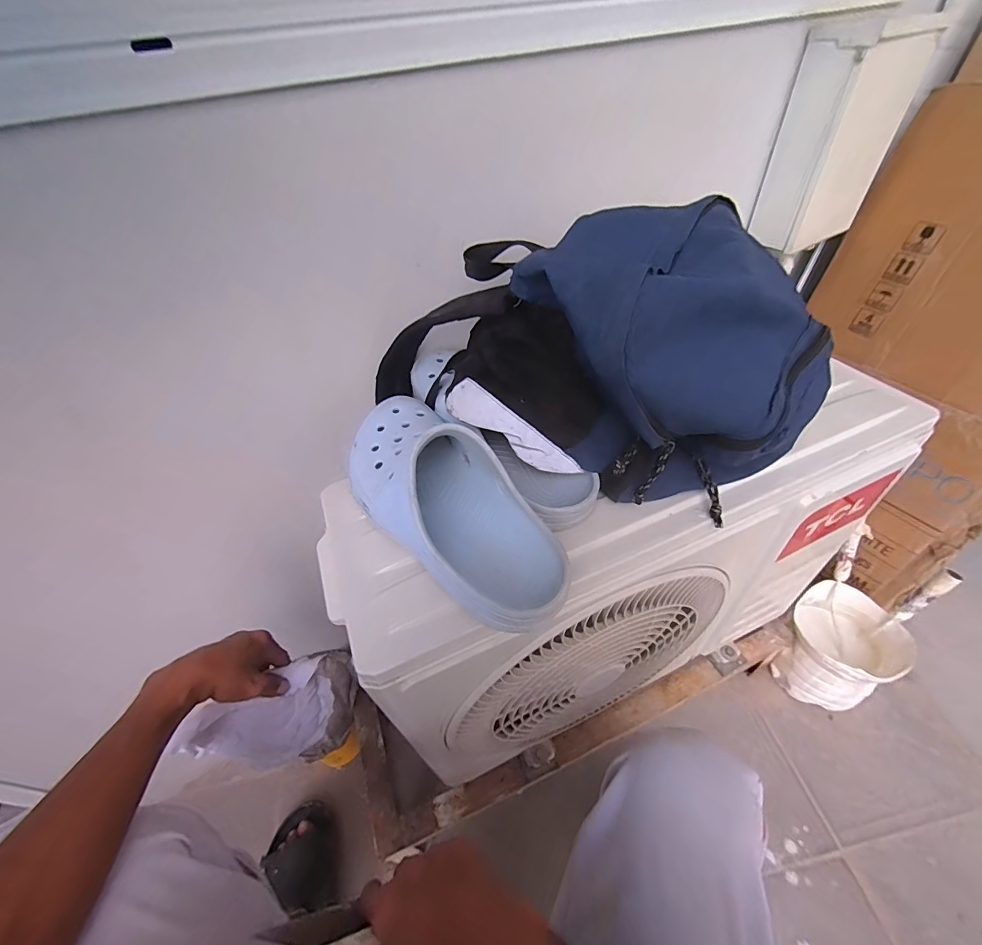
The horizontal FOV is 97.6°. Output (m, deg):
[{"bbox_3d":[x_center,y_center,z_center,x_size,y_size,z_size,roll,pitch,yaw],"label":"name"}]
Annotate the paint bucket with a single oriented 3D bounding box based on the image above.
[{"bbox_3d":[0.619,0.322,0.785,0.160,0.179,0.155,-3,46,3],"label":"paint bucket"}]

